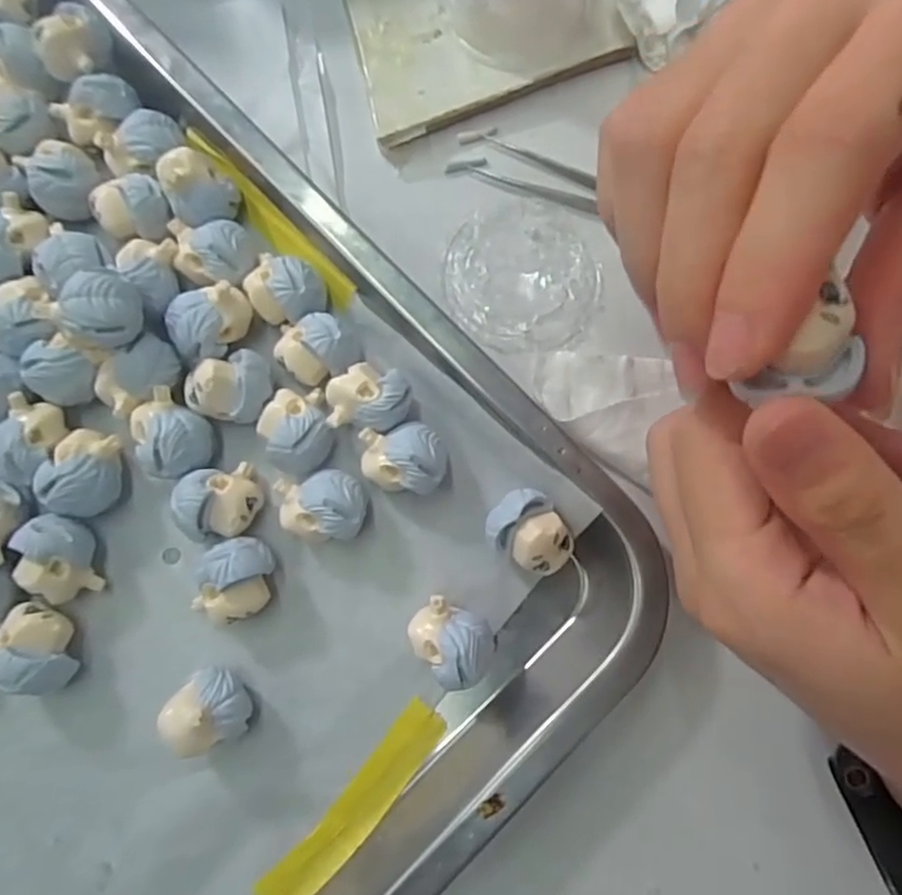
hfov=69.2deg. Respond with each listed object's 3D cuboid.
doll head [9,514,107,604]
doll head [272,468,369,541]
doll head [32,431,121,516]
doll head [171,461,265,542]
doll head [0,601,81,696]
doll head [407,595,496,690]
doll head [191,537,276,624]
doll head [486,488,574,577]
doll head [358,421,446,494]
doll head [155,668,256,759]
[{"bbox_3d":[-0.127,0.036,0.213,0.021,0.023,0.027,-4,81,-2],"label":"doll head"},{"bbox_3d":[-0.042,0.020,0.216,0.028,0.024,0.022,-7,81,-2],"label":"doll head"},{"bbox_3d":[-0.121,0.009,0.217,0.020,0.023,0.027,10,81,1],"label":"doll head"},{"bbox_3d":[-0.075,0.018,0.215,0.024,0.024,0.023,-10,81,-3],"label":"doll head"},{"bbox_3d":[-0.131,0.063,0.207,0.019,0.021,0.027,-3,81,-2],"label":"doll head"},{"bbox_3d":[0.001,0.062,0.210,0.022,0.022,0.027,-42,84,-7],"label":"doll head"},{"bbox_3d":[-0.069,0.043,0.212,0.022,0.024,0.026,-1,81,-1],"label":"doll head"},{"bbox_3d":[0.026,0.028,0.216,0.022,0.022,0.028,-42,84,-7],"label":"doll head"},{"bbox_3d":[-0.016,0.004,0.221,0.028,0.023,0.022,9,81,0],"label":"doll head"},{"bbox_3d":[-0.075,0.080,0.203,0.021,0.029,0.021,0,81,-1],"label":"doll head"}]

